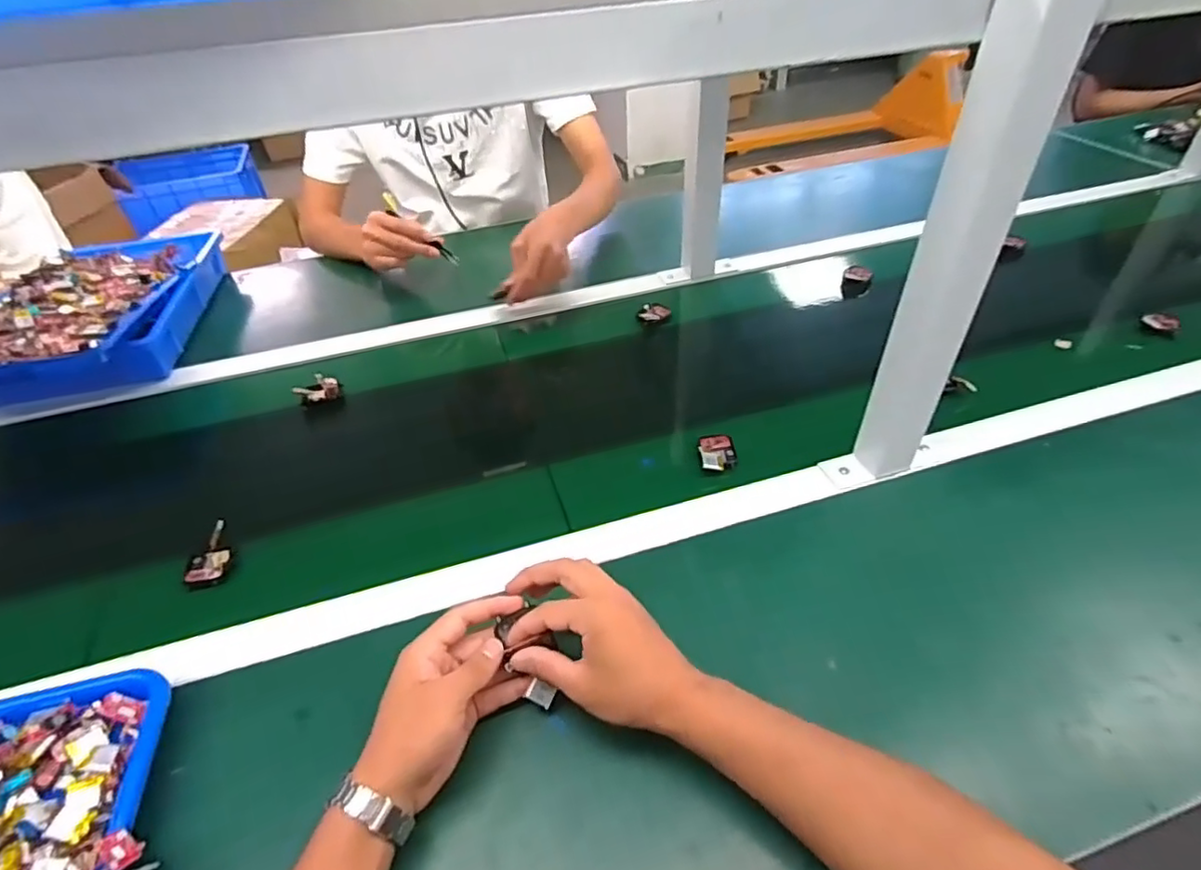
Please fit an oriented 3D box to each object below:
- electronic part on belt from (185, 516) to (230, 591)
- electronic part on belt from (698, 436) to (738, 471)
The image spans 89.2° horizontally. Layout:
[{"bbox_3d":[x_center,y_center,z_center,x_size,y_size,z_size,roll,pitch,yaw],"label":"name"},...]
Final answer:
[{"bbox_3d":[-0.364,0.110,0.564,0.034,0.025,0.057,-16,44,-14],"label":"electronic part on belt"},{"bbox_3d":[0.122,0.018,0.633,0.037,0.010,0.052,-1,42,3],"label":"electronic part on belt"}]

